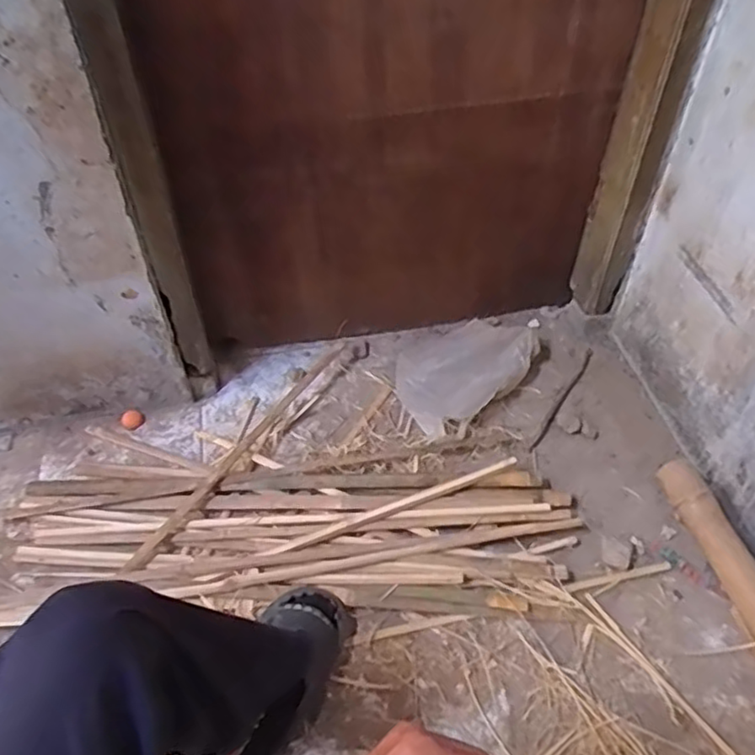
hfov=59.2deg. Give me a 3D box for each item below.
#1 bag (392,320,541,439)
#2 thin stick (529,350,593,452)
[{"bbox_3d":[0.162,-0.031,1.371,0.314,0.070,0.245,-29,53,-24],"label":"bag"},{"bbox_3d":[0.380,0.043,1.351,0.016,0.010,0.304,25,52,22],"label":"thin stick"}]

